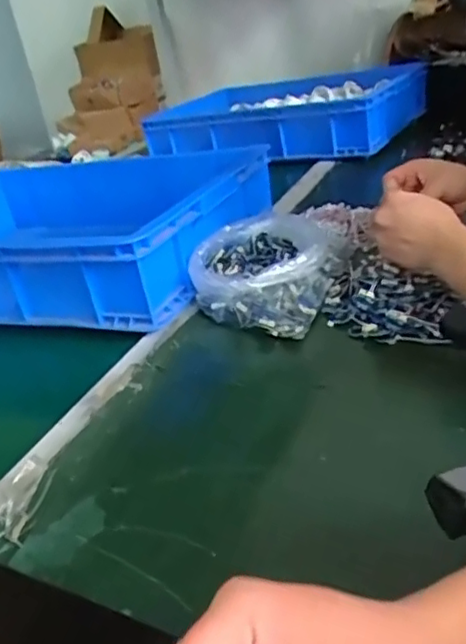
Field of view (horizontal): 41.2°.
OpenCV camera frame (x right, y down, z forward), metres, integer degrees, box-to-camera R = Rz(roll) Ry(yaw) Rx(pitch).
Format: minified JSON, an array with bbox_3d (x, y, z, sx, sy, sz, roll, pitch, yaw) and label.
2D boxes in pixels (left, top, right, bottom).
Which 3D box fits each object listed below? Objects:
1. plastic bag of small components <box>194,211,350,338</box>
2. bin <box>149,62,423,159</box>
[{"bbox_3d":[0.050,-0.070,0.793,0.169,0.070,0.243,5,30,28],"label":"plastic bag of small components"},{"bbox_3d":[0.140,-0.531,1.567,0.594,0.119,0.465,11,33,36],"label":"bin"}]

